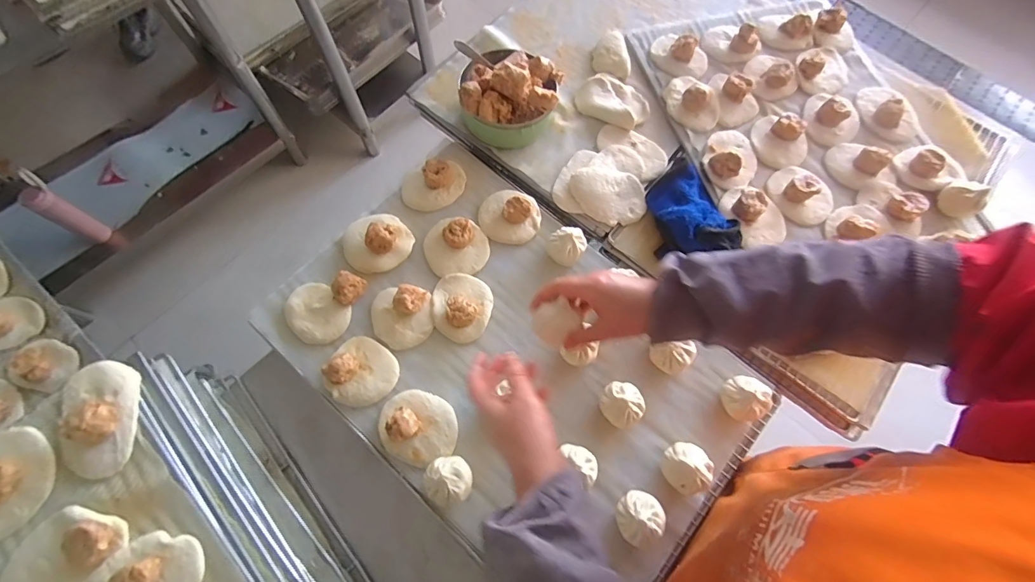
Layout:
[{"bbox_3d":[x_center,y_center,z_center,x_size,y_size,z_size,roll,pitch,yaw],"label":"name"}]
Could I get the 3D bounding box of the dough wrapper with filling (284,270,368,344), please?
[{"bbox_3d":[-0.262,0.014,0.585,0.086,0.031,0.102,26,70,7],"label":"dough wrapper with filling"}]

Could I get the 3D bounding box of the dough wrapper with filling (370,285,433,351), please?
[{"bbox_3d":[-0.154,0.030,0.577,0.076,0.038,0.081,1,69,-2],"label":"dough wrapper with filling"}]

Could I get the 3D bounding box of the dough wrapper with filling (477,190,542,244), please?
[{"bbox_3d":[-0.011,-0.114,0.639,0.091,0.035,0.085,1,69,-2],"label":"dough wrapper with filling"}]

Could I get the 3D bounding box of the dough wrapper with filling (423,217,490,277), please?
[{"bbox_3d":[-0.087,-0.067,0.621,0.089,0.034,0.082,1,69,-2],"label":"dough wrapper with filling"}]

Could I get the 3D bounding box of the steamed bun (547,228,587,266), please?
[{"bbox_3d":[0.069,-0.062,0.616,0.048,0.050,0.045,31,71,9],"label":"steamed bun"}]

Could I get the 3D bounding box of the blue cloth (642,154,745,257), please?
[{"bbox_3d":[0.238,-0.114,0.615,0.106,0.064,0.153,-24,72,-11],"label":"blue cloth"}]

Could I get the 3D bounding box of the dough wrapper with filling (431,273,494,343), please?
[{"bbox_3d":[-0.076,0.019,0.593,0.079,0.030,0.091,5,69,-1],"label":"dough wrapper with filling"}]

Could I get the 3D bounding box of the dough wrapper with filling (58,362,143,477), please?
[{"bbox_3d":[-0.442,0.131,0.455,0.077,0.034,0.121,-21,72,-10],"label":"dough wrapper with filling"}]

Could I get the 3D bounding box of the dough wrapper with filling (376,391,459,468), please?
[{"bbox_3d":[-0.121,0.162,0.529,0.097,0.039,0.081,25,70,7],"label":"dough wrapper with filling"}]

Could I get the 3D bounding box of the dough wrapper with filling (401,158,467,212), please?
[{"bbox_3d":[-0.124,-0.160,0.653,0.096,0.034,0.063,-25,72,-11],"label":"dough wrapper with filling"}]

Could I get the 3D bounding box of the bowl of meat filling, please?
[{"bbox_3d":[-0.009,-0.301,0.652,0.133,0.119,0.146,1,69,-2],"label":"bowl of meat filling"}]

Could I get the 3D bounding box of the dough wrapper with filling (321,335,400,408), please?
[{"bbox_3d":[-0.196,0.100,0.551,0.080,0.039,0.082,1,69,-2],"label":"dough wrapper with filling"}]

